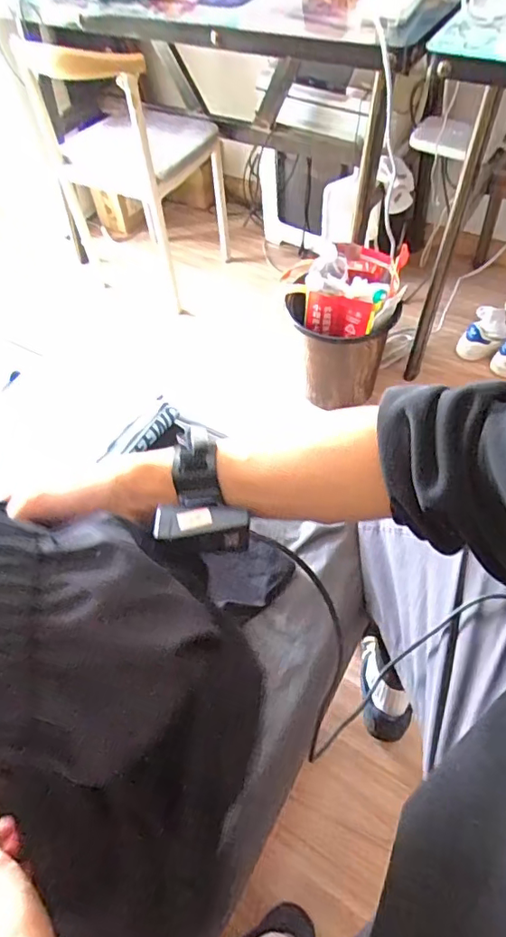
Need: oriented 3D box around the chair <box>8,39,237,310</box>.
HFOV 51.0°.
[{"bbox_3d":[-0.337,-0.941,1.615,0.442,0.661,0.424,23,60,19],"label":"chair"}]

